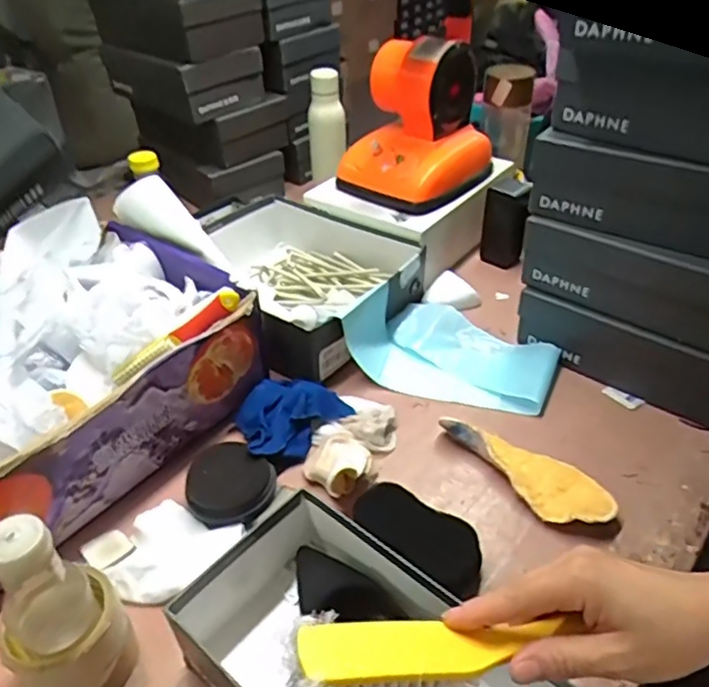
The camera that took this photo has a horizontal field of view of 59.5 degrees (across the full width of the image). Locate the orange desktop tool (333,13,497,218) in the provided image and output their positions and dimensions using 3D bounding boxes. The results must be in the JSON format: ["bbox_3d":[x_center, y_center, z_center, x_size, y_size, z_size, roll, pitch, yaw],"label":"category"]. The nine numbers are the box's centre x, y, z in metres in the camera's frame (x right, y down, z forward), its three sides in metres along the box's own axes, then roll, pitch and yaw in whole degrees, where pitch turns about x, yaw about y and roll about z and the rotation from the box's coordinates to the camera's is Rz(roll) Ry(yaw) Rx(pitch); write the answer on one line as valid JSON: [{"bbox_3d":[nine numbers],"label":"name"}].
[{"bbox_3d":[0.097,-0.348,0.939,0.174,0.227,0.204,25,46,28],"label":"orange desktop tool"}]

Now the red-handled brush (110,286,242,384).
[{"bbox_3d":[-0.192,-0.007,0.674,0.156,0.022,0.021,-38,49,-14],"label":"red-handled brush"}]

